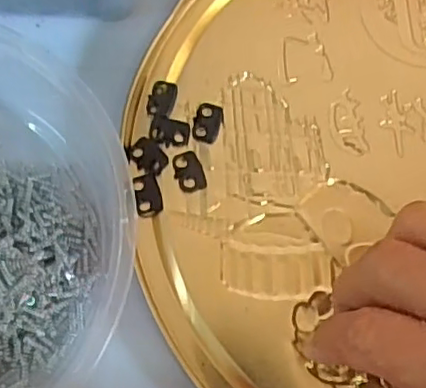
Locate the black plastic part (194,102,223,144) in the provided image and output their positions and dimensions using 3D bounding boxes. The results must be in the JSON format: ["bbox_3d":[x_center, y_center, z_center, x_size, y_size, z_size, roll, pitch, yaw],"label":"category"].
[{"bbox_3d":[-0.002,-0.034,0.298,0.012,0.004,0.020,10,72,3],"label":"black plastic part"}]

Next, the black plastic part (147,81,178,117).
[{"bbox_3d":[-0.024,-0.045,0.300,0.012,0.004,0.018,16,72,5],"label":"black plastic part"}]

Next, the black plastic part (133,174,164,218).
[{"bbox_3d":[-0.029,0.000,0.289,0.012,0.004,0.019,-9,72,-3],"label":"black plastic part"}]

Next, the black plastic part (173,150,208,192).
[{"bbox_3d":[-0.011,-0.010,0.290,0.013,0.004,0.019,-19,73,-6],"label":"black plastic part"}]

